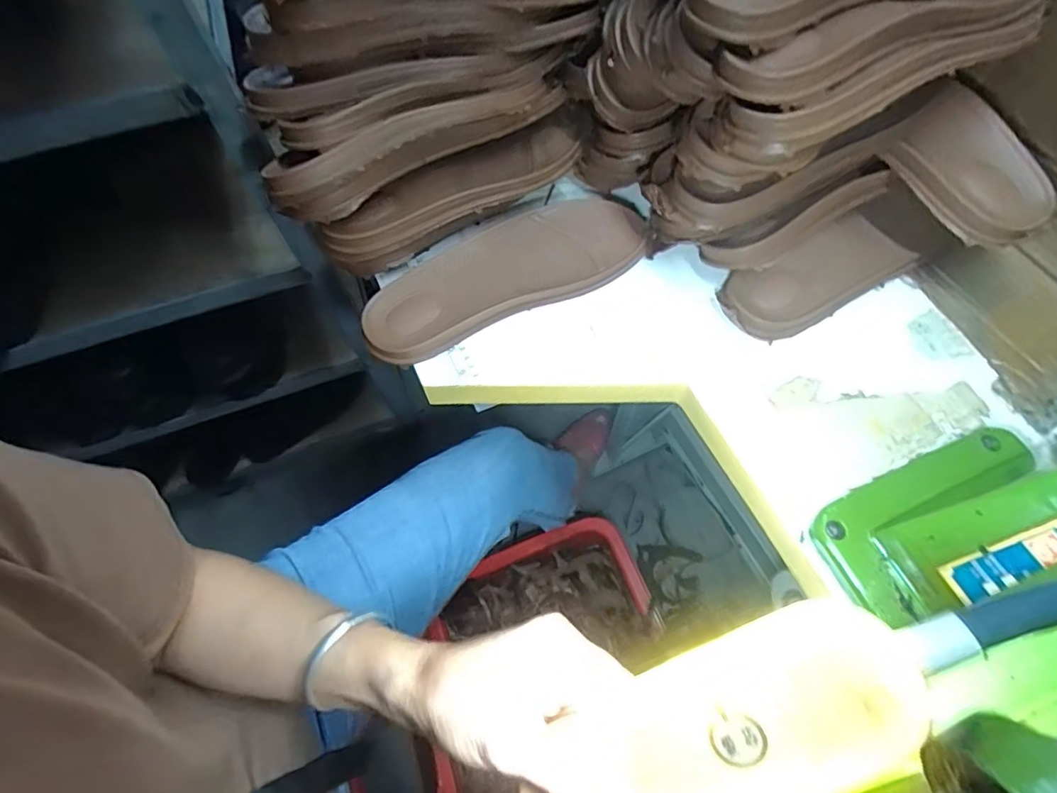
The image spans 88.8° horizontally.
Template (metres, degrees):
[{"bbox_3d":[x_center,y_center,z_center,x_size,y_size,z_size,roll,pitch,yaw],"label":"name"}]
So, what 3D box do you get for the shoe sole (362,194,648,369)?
[{"bbox_3d":[-0.022,-0.117,0.495,0.266,0.027,0.094,-24,66,-9],"label":"shoe sole"}]

